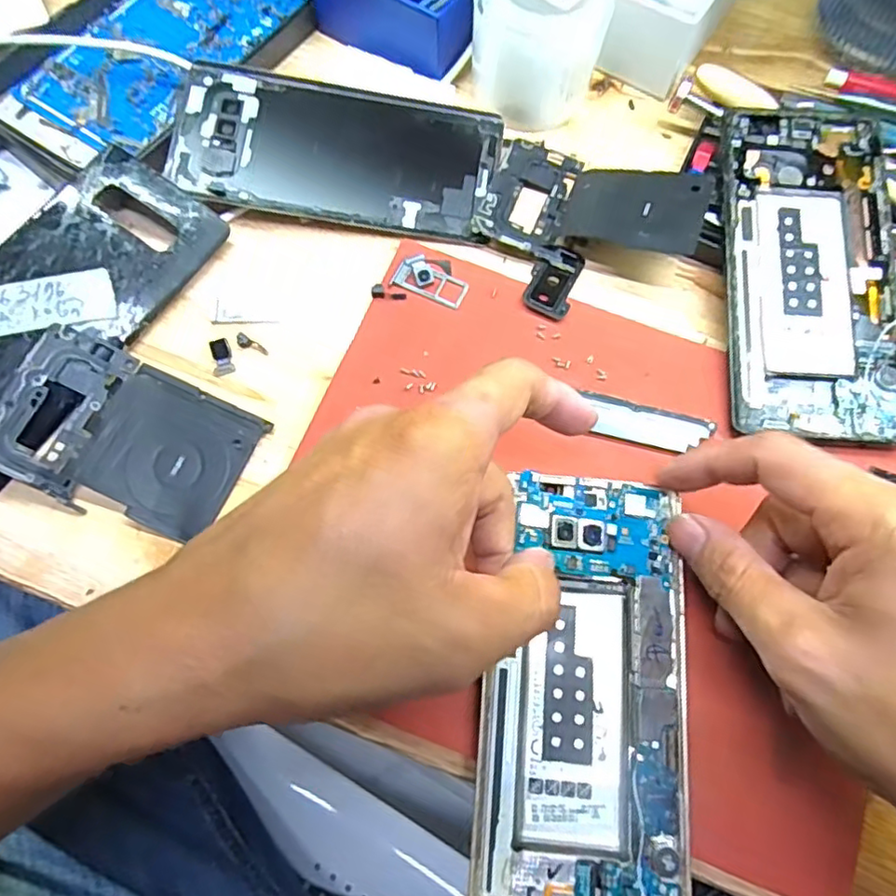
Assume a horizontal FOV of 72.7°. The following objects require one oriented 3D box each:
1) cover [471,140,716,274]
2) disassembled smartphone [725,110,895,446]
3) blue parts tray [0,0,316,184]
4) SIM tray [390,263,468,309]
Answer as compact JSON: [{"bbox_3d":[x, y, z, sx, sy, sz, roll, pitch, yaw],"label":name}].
[{"bbox_3d":[0.068,-0.115,0.288,0.098,0.026,0.065,22,72,7],"label":"cover"},{"bbox_3d":[0.161,-0.080,0.270,0.072,0.005,0.156,4,77,1],"label":"disassembled smartphone"},{"bbox_3d":[-0.149,-0.212,0.320,0.108,0.023,0.177,30,73,9],"label":"blue parts tray"},{"bbox_3d":[-0.008,-0.076,0.278,0.033,0.004,0.015,20,72,6],"label":"SIM tray"}]

